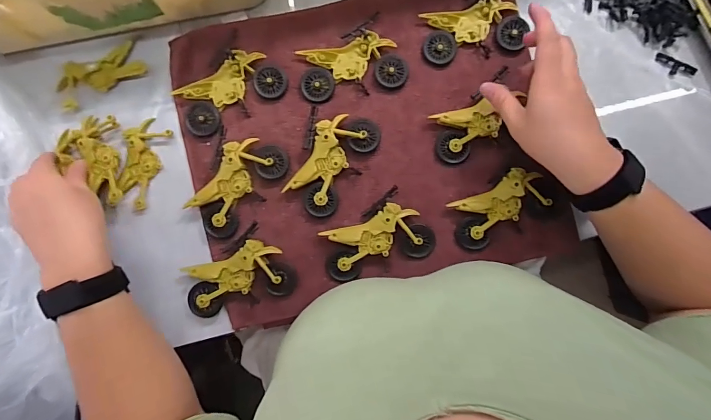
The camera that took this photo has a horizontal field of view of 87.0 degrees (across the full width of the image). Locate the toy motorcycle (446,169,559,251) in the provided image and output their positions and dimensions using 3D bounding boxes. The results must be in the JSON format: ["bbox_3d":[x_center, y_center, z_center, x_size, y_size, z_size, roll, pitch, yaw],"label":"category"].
[{"bbox_3d":[0.162,-0.003,0.411,0.114,0.023,0.062,-26,90,-3],"label":"toy motorcycle"}]

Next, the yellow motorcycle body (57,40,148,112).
[{"bbox_3d":[-0.285,-0.151,0.416,0.096,0.012,0.046,-25,90,-3],"label":"yellow motorcycle body"}]

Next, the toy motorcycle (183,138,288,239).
[{"bbox_3d":[-0.130,-0.028,0.408,0.061,0.021,0.116,41,87,-1],"label":"toy motorcycle"}]

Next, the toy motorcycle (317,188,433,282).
[{"bbox_3d":[0.021,0.031,0.407,0.115,0.023,0.075,-25,90,-3],"label":"toy motorcycle"}]

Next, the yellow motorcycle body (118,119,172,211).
[{"bbox_3d":[-0.240,-0.053,0.414,0.044,0.012,0.094,19,88,-2],"label":"yellow motorcycle body"}]

